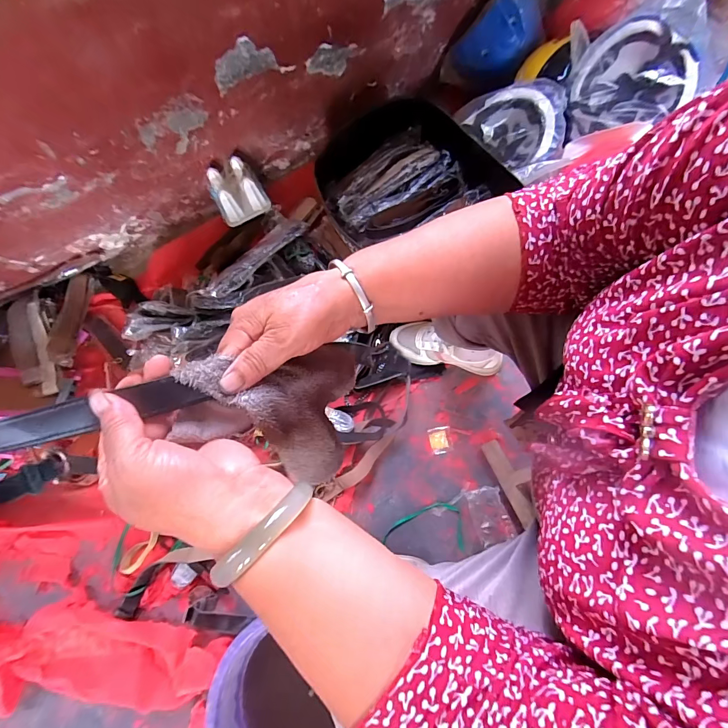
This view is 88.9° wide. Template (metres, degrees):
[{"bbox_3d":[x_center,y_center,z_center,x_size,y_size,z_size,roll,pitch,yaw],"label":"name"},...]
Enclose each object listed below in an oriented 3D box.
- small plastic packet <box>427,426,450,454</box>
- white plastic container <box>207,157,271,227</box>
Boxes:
[{"bbox_3d":[0.161,0.159,0.781,0.044,0.006,0.054,-11,73,1],"label":"small plastic packet"},{"bbox_3d":[-0.309,-0.421,0.910,0.120,0.095,0.094,-29,73,-4],"label":"white plastic container"}]

